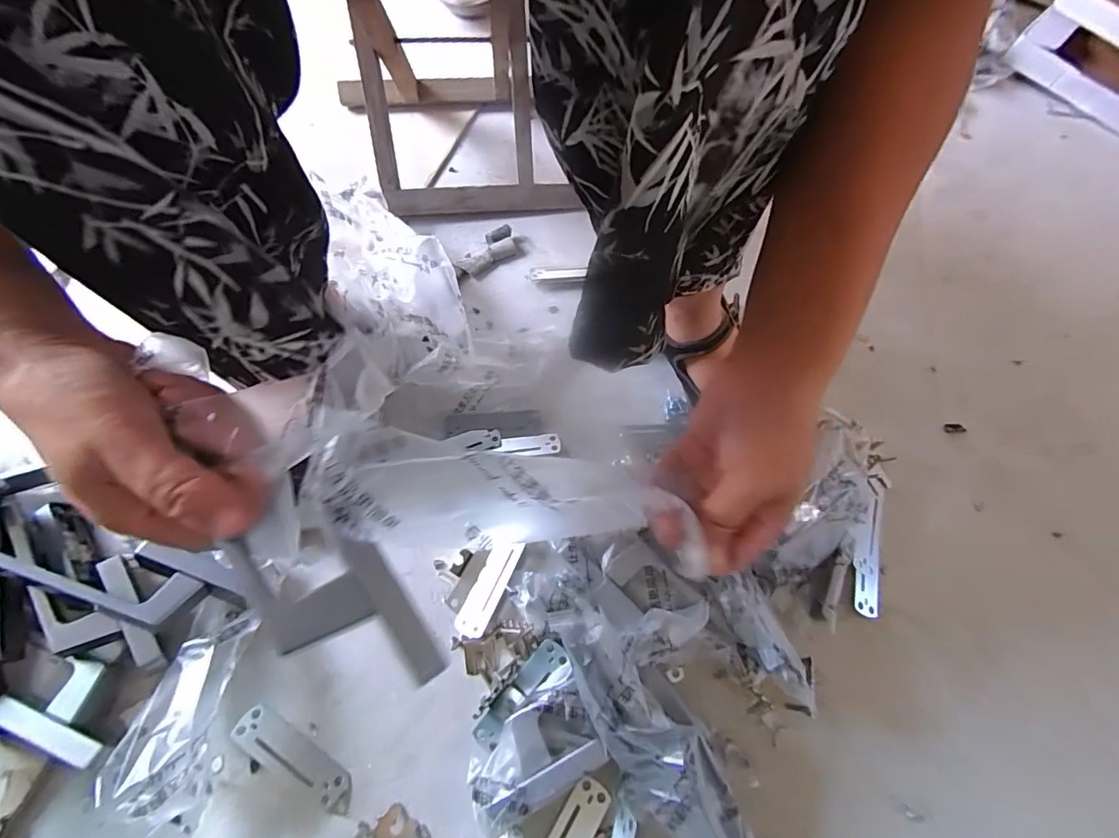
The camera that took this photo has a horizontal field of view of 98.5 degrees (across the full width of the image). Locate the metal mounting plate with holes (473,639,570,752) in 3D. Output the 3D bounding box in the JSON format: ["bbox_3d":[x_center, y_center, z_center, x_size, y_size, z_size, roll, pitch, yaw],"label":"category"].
[{"bbox_3d":[-0.031,0.215,0.379,0.024,0.007,0.095,39,89,15],"label":"metal mounting plate with holes"}]

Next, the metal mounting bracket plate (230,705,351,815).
[{"bbox_3d":[-0.201,0.258,0.368,0.104,0.007,0.026,27,58,9],"label":"metal mounting bracket plate"}]

